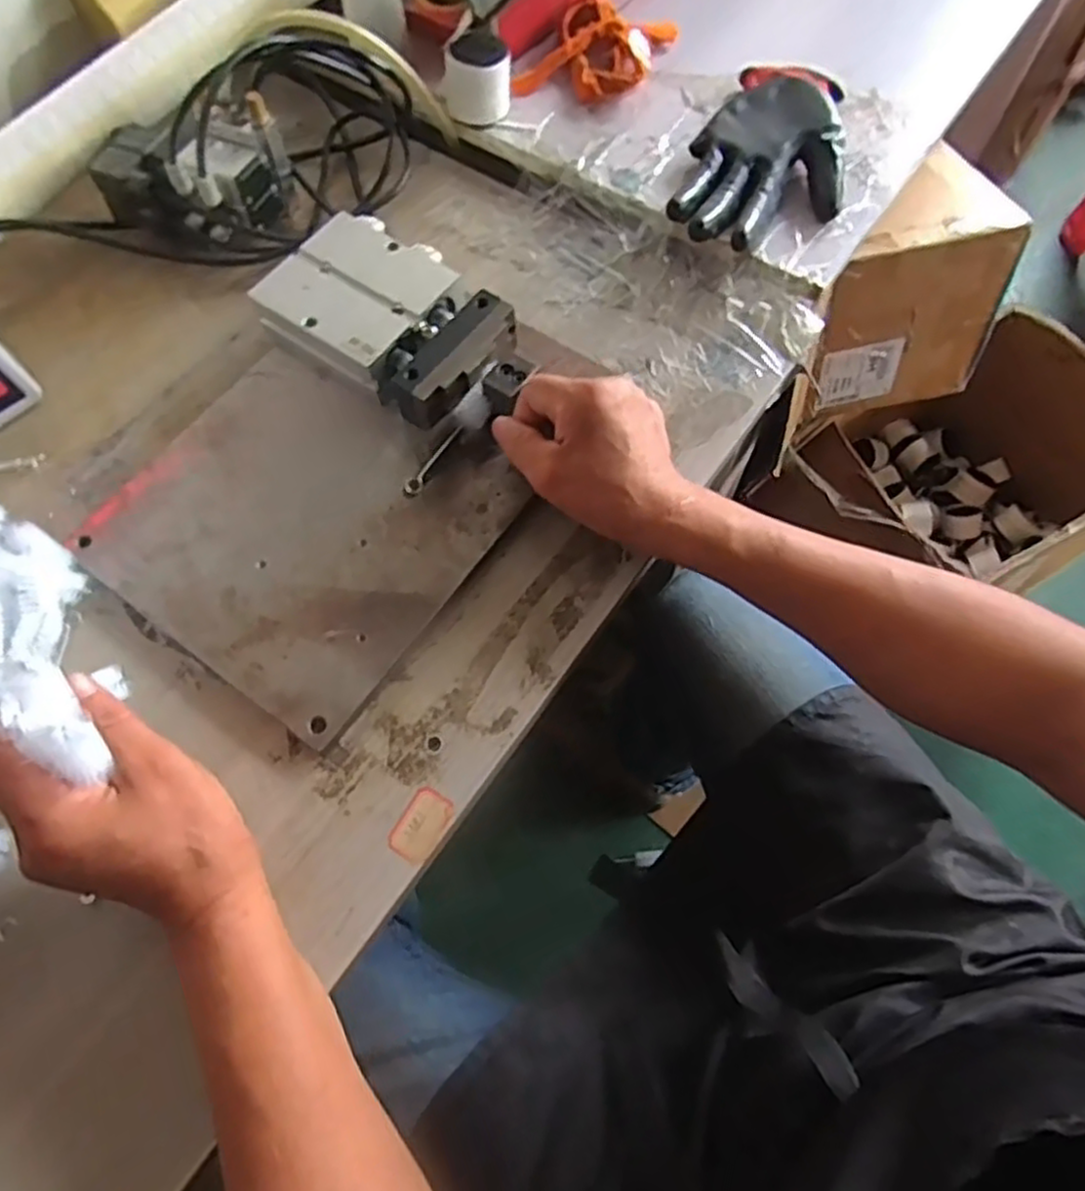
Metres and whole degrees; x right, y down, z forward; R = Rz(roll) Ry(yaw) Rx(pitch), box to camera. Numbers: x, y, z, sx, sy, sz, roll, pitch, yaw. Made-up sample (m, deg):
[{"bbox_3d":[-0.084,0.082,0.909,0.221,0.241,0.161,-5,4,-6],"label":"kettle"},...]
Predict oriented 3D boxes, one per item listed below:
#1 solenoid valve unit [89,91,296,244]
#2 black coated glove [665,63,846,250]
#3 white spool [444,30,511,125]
[{"bbox_3d":[-0.262,-0.315,0.538,0.125,0.075,0.069,5,68,3],"label":"solenoid valve unit"},{"bbox_3d":[0.172,-0.336,0.553,0.112,0.032,0.197,15,69,7],"label":"black coated glove"},{"bbox_3d":[-0.051,-0.414,0.582,0.051,0.049,0.051,-13,68,-4],"label":"white spool"}]

